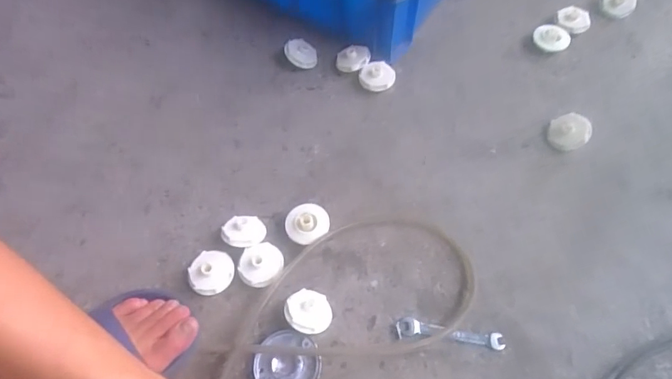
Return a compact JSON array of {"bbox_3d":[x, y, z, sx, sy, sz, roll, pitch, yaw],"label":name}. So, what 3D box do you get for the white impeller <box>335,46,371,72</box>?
[{"bbox_3d":[0.026,-0.206,0.693,0.054,0.012,0.043,-16,67,17],"label":"white impeller"}]

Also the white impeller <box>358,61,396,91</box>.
[{"bbox_3d":[0.063,-0.172,0.678,0.053,0.031,0.040,3,61,4],"label":"white impeller"}]

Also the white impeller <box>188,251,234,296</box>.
[{"bbox_3d":[-0.152,0.104,0.541,0.054,0.028,0.052,0,61,2],"label":"white impeller"}]

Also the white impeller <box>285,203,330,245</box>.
[{"bbox_3d":[-0.037,0.046,0.567,0.054,0.030,0.050,-1,61,2],"label":"white impeller"}]

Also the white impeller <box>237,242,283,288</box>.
[{"bbox_3d":[-0.091,0.095,0.542,0.053,0.029,0.051,-1,61,2],"label":"white impeller"}]

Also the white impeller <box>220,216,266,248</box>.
[{"bbox_3d":[-0.118,0.055,0.564,0.051,0.023,0.051,2,52,-2],"label":"white impeller"}]

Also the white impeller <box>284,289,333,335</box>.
[{"bbox_3d":[-0.032,0.143,0.510,0.053,0.022,0.053,8,42,-7],"label":"white impeller"}]

